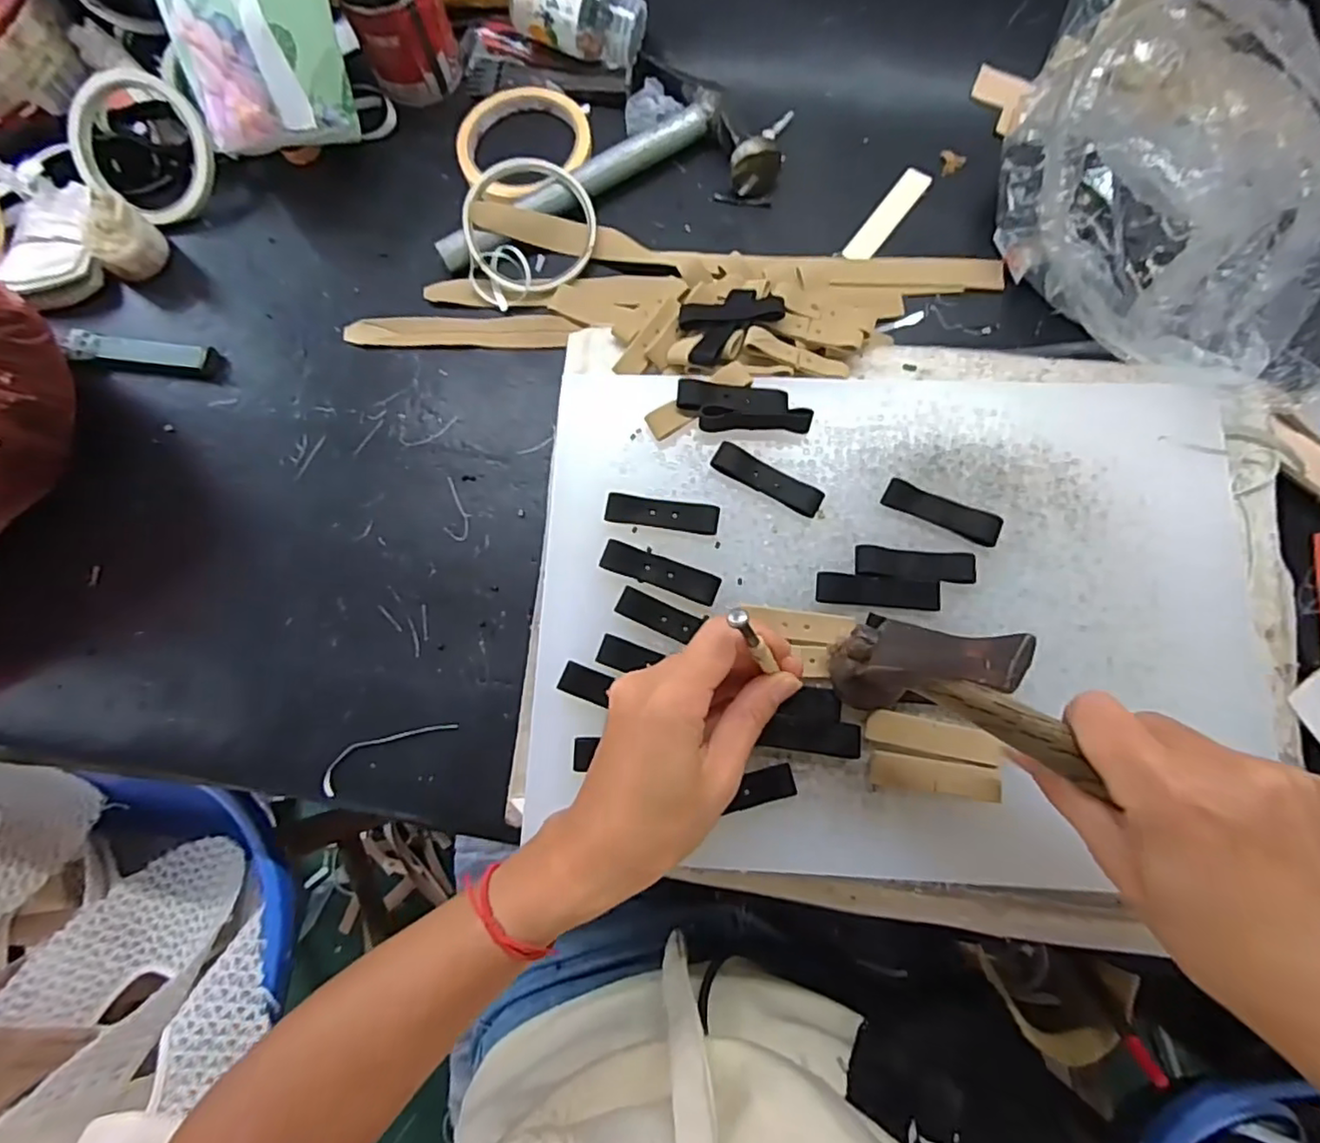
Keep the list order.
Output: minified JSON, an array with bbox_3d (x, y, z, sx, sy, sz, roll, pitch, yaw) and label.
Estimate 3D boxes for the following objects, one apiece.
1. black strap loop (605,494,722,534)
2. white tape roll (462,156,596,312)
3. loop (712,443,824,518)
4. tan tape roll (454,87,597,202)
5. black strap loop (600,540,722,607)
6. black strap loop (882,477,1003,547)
[{"bbox_3d":[0.001,-0.031,0.344,0.060,0.004,0.016,7,77,5],"label":"black strap loop"},{"bbox_3d":[-0.086,-0.228,0.429,0.086,0.008,0.094,0,95,-4],"label":"white tape roll"},{"bbox_3d":[0.058,-0.049,0.346,0.062,0.008,0.017,27,80,9],"label":"loop"},{"bbox_3d":[-0.096,-0.302,0.454,0.093,0.014,0.099,-1,71,3],"label":"tan tape roll"},{"bbox_3d":[0.000,0.001,0.337,0.061,0.004,0.016,19,79,7],"label":"black strap loop"},{"bbox_3d":[0.148,-0.032,0.340,0.060,0.008,0.018,24,79,8],"label":"black strap loop"}]

